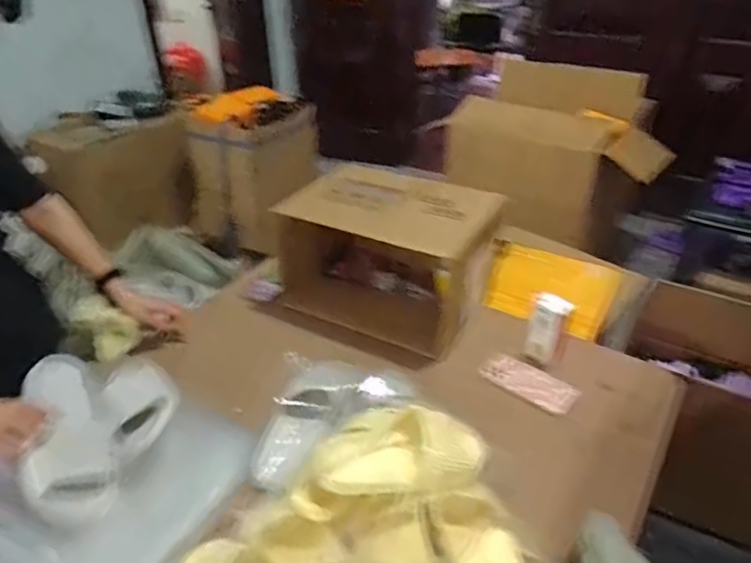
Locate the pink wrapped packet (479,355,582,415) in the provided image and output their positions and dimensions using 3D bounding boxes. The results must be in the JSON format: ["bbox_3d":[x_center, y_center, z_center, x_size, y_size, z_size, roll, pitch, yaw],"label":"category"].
[{"bbox_3d":[0.283,0.187,1.021,0.174,0.011,0.060,26,86,31],"label":"pink wrapped packet"}]

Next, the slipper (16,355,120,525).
[{"bbox_3d":[-0.480,0.237,0.847,0.129,0.080,0.270,-13,67,-18],"label":"slipper"}]

